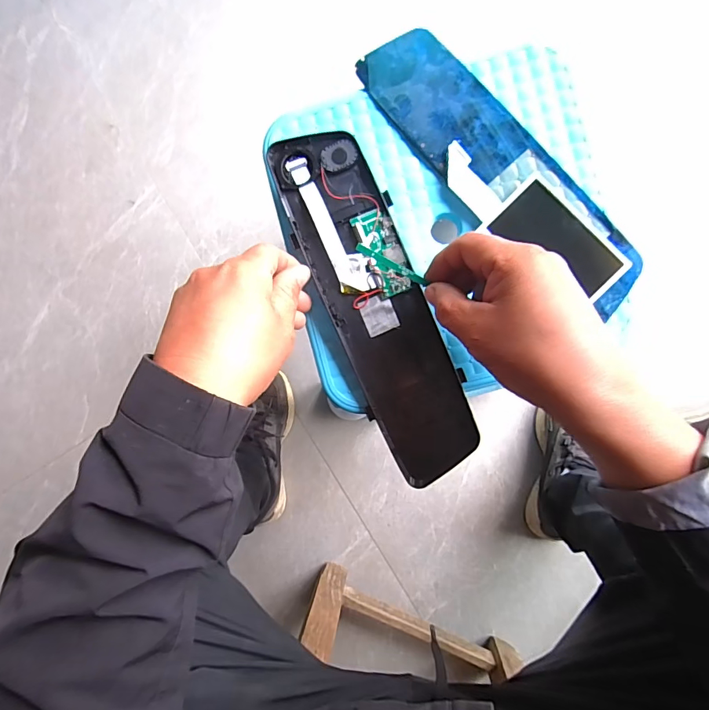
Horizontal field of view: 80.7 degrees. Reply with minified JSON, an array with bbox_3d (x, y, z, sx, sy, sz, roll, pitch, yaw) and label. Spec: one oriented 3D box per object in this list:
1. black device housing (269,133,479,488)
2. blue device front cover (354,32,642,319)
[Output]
[{"bbox_3d":[0.019,-0.036,0.333,0.078,0.021,0.281,-23,91,6],"label":"black device housing"},{"bbox_3d":[0.118,-0.147,0.334,0.073,0.012,0.274,-43,89,6],"label":"blue device front cover"}]

